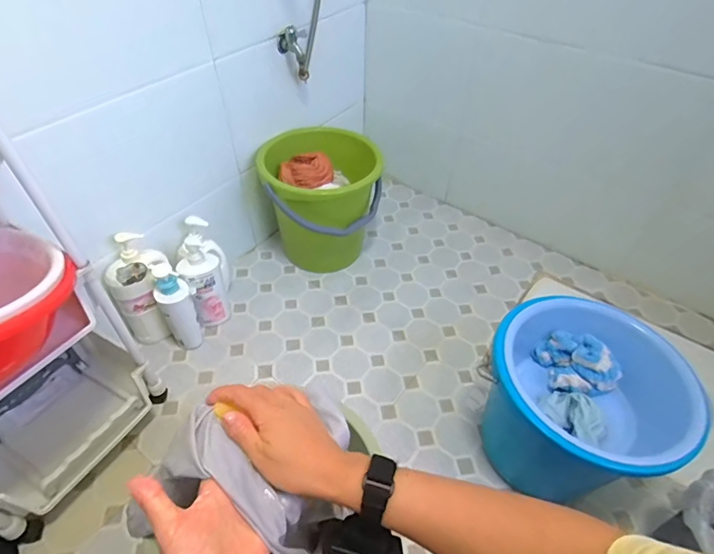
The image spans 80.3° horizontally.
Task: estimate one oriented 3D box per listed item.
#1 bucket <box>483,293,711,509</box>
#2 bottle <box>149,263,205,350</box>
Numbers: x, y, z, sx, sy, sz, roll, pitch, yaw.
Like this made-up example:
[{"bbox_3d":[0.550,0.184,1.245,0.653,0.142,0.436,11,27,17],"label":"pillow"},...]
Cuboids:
[{"bbox_3d":[0.397,0.256,0.812,0.305,0.293,0.306,1,47,-1],"label":"bucket"},{"bbox_3d":[-0.410,0.076,0.977,0.069,0.252,0.069,-26,53,-23],"label":"bottle"}]

